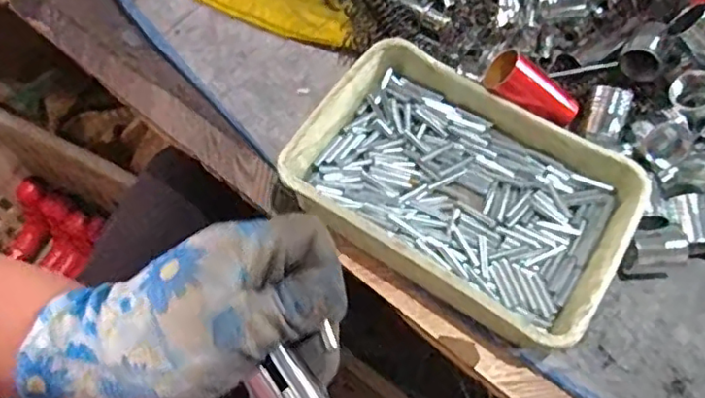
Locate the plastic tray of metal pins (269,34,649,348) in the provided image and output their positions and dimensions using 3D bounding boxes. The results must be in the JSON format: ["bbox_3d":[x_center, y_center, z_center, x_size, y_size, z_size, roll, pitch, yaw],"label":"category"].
[{"bbox_3d":[0.068,-0.006,0.389,0.200,0.043,0.135,31,69,12],"label":"plastic tray of metal pins"}]

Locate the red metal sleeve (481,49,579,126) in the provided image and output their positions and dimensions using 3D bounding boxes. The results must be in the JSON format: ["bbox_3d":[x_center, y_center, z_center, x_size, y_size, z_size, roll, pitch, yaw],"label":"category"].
[{"bbox_3d":[0.124,-0.073,0.409,0.065,0.032,0.028,30,67,-11],"label":"red metal sleeve"}]

